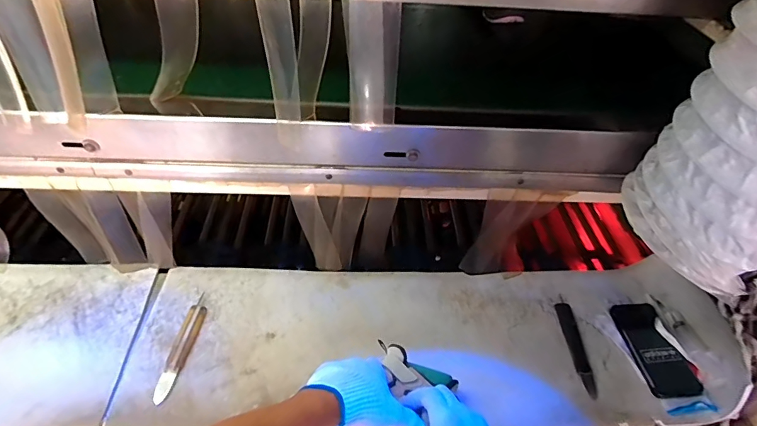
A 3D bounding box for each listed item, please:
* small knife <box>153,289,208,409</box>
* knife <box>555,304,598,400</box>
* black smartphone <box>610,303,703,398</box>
[{"bbox_3d":[-0.318,0.213,0.708,0.029,0.012,0.184,5,44,1],"label":"small knife"},{"bbox_3d":[0.341,0.229,0.744,0.030,0.009,0.169,2,44,-3],"label":"knife"},{"bbox_3d":[0.460,0.222,0.728,0.076,0.019,0.167,-2,45,-7],"label":"black smartphone"}]

